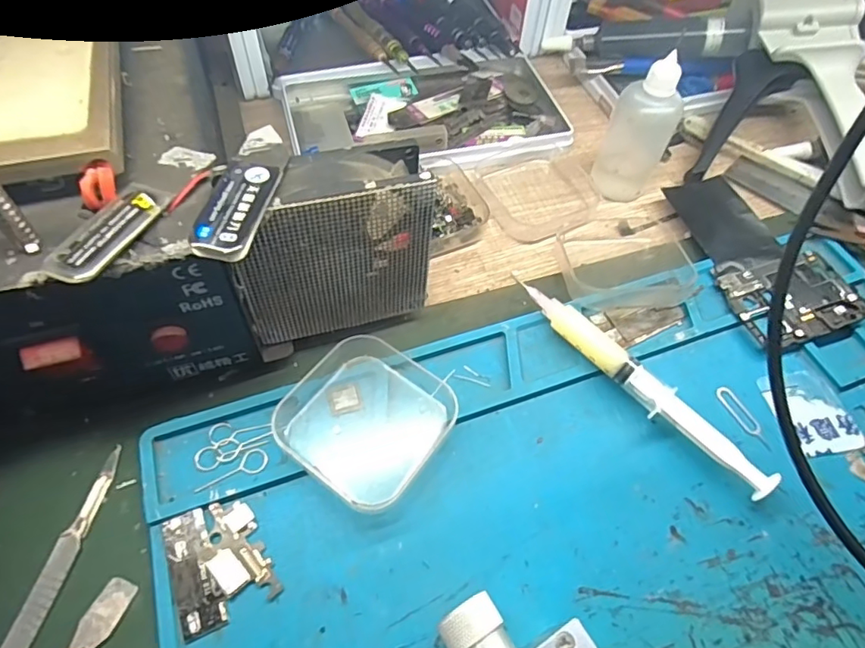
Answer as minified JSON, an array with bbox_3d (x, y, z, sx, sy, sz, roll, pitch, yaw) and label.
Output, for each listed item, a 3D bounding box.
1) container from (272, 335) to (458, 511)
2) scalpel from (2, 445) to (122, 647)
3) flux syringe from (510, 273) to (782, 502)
[{"bbox_3d":[-0.028,0.037,0.227,0.065,0.018,0.064,31,61,15],"label":"container"},{"bbox_3d":[-0.142,0.106,0.185,0.010,0.004,0.128,11,57,3],"label":"scalpel"},{"bbox_3d":[0.090,0.025,0.243,0.014,0.016,0.137,-36,66,-23],"label":"flux syringe"}]

